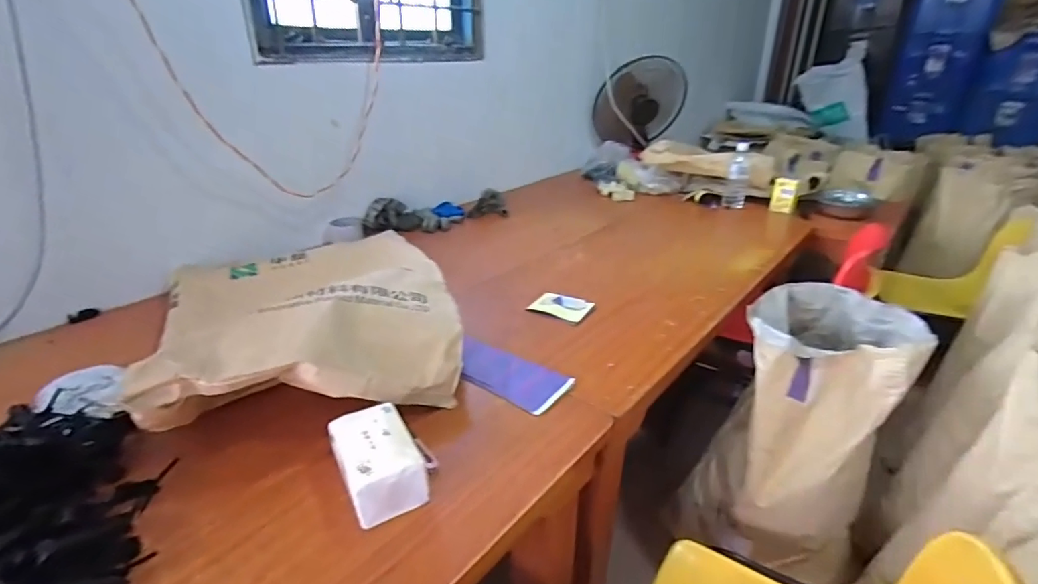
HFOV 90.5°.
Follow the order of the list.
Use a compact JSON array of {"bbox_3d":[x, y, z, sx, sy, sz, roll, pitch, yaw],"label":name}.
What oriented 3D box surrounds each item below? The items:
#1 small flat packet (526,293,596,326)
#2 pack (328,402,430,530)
[{"bbox_3d":[0.093,0.030,1.114,0.118,0.010,0.093,13,29,25],"label":"small flat packet"},{"bbox_3d":[-0.182,0.218,0.665,0.094,0.083,0.137,-14,30,-27],"label":"pack"}]

